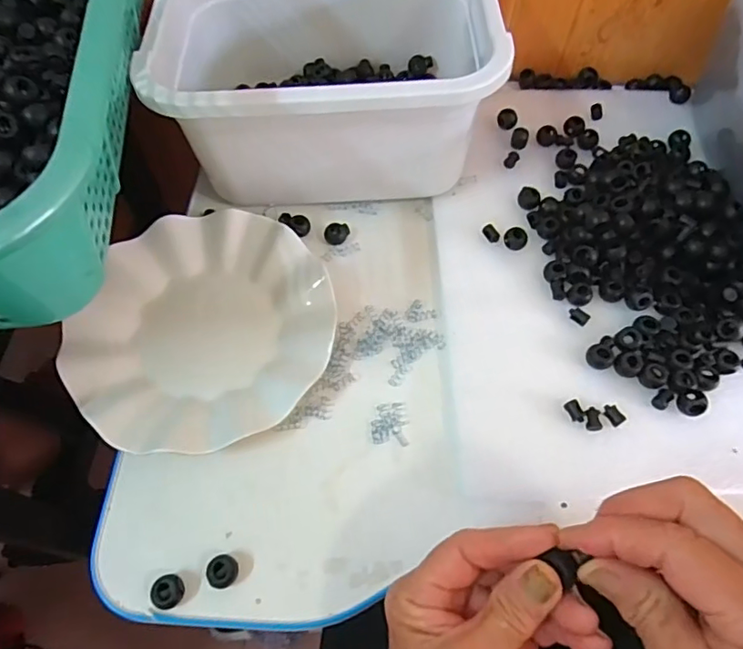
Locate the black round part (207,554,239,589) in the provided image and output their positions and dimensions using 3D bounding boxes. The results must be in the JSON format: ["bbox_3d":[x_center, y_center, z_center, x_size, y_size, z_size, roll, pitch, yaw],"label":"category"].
[{"bbox_3d":[-0.086,0.144,0.312,0.017,0.012,0.018,1,61,-1],"label":"black round part"}]

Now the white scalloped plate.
[{"bbox_3d":[-0.120,-0.001,0.376,0.173,0.022,0.177,1,61,-1],"label":"white scalloped plate"}]

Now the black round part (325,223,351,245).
[{"bbox_3d":[-0.027,-0.072,0.431,0.020,0.011,0.016,1,61,-1],"label":"black round part"}]

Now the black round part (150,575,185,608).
[{"bbox_3d":[-0.117,0.153,0.306,0.017,0.011,0.017,1,61,-1],"label":"black round part"}]

